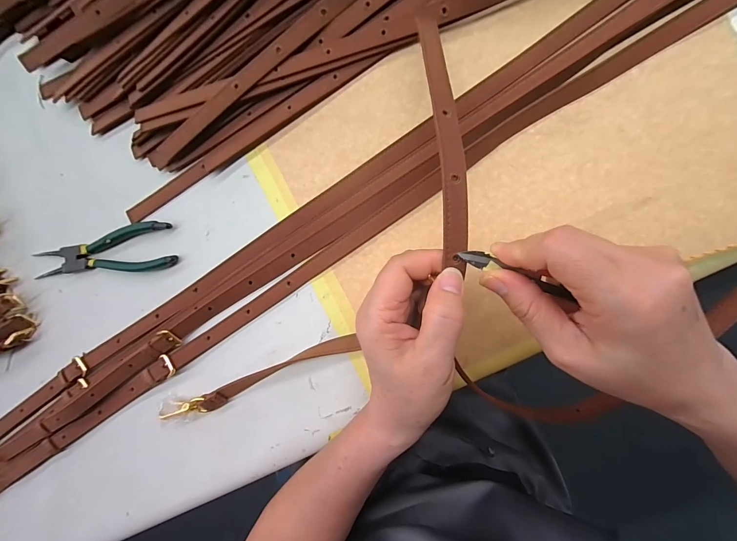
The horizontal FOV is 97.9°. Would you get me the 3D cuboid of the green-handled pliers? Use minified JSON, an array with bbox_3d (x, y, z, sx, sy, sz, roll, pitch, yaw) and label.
[{"bbox_3d":[-0.278,-0.020,0.332,0.166,0.018,0.048,-4,91,10],"label":"green-handled pliers"}]

